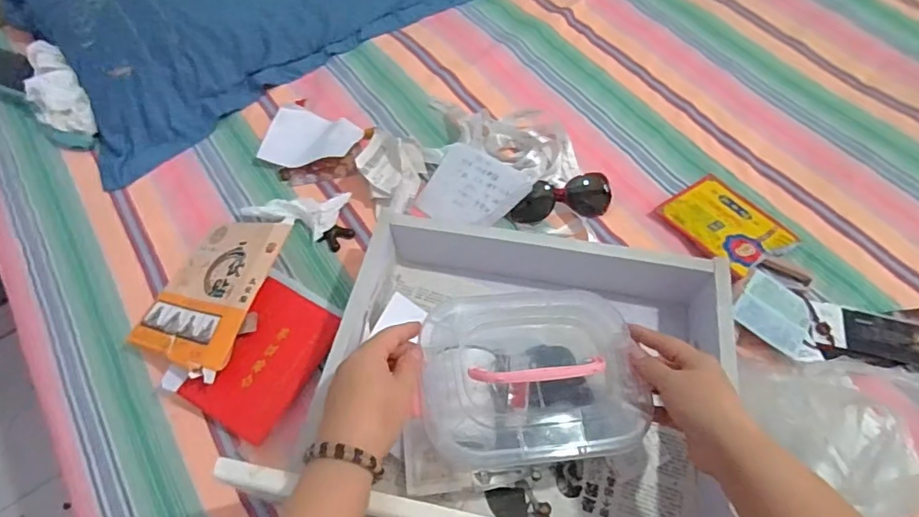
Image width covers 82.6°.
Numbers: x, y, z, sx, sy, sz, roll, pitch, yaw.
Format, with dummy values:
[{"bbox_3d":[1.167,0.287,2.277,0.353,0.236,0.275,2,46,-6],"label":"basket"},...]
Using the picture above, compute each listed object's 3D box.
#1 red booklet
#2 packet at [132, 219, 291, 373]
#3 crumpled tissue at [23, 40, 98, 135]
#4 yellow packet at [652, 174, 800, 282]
[{"bbox_3d":[-0.215,0.110,0.581,0.104,0.018,0.159,32,69,0],"label":"red booklet"},{"bbox_3d":[-0.284,0.033,0.606,0.134,0.016,0.179,8,61,27],"label":"packet"},{"bbox_3d":[-0.606,-0.252,0.780,0.074,0.036,0.164,-28,84,-17],"label":"crumpled tissue"},{"bbox_3d":[0.338,-0.047,0.664,0.121,0.019,0.137,-28,61,-16],"label":"yellow packet"}]

